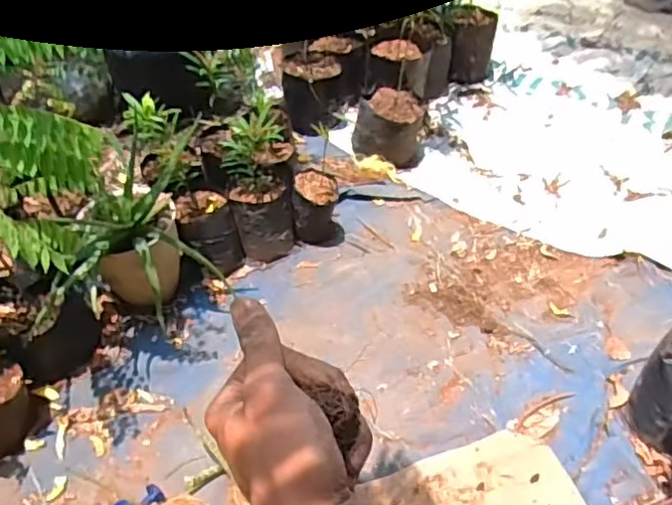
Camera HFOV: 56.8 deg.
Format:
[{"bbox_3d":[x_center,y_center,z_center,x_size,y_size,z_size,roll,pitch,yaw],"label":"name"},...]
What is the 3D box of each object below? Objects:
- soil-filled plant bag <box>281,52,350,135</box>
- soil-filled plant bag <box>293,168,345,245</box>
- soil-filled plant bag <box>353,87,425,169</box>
[{"bbox_3d":[-0.051,-0.401,1.565,0.161,0.153,0.156,-5,46,-5],"label":"soil-filled plant bag"},{"bbox_3d":[-0.035,-0.094,1.294,0.103,0.138,0.094,-2,46,-2],"label":"soil-filled plant bag"},{"bbox_3d":[0.133,-0.305,1.517,0.170,0.145,0.182,6,46,5],"label":"soil-filled plant bag"}]

